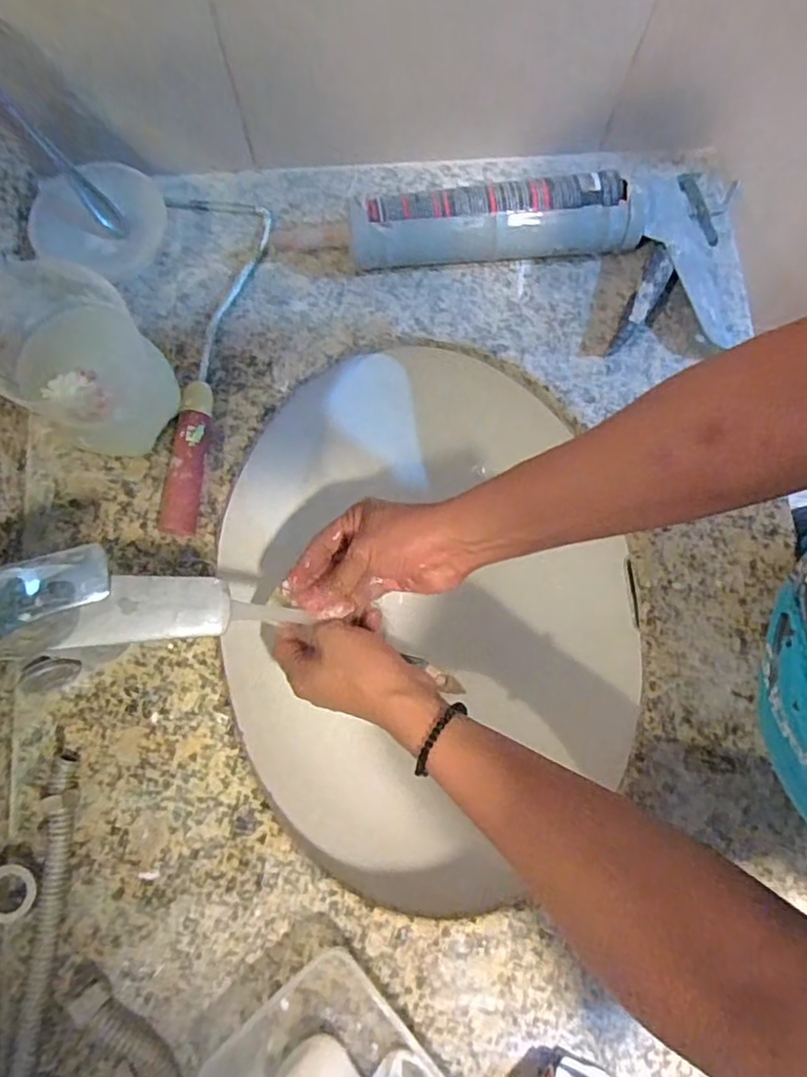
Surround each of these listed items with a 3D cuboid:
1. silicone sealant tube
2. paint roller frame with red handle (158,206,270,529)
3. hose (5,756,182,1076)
[{"bbox_3d":[0.073,-0.251,0.505,0.225,0.057,0.045,-5,78,-2],"label":"silicone sealant tube"},{"bbox_3d":[-0.149,-0.147,0.496,0.076,0.028,0.293,-2,78,-2],"label":"paint roller frame with red handle"},{"bbox_3d":[-0.198,0.313,0.397,0.114,0.023,0.323,-2,78,-2],"label":"hose"}]

